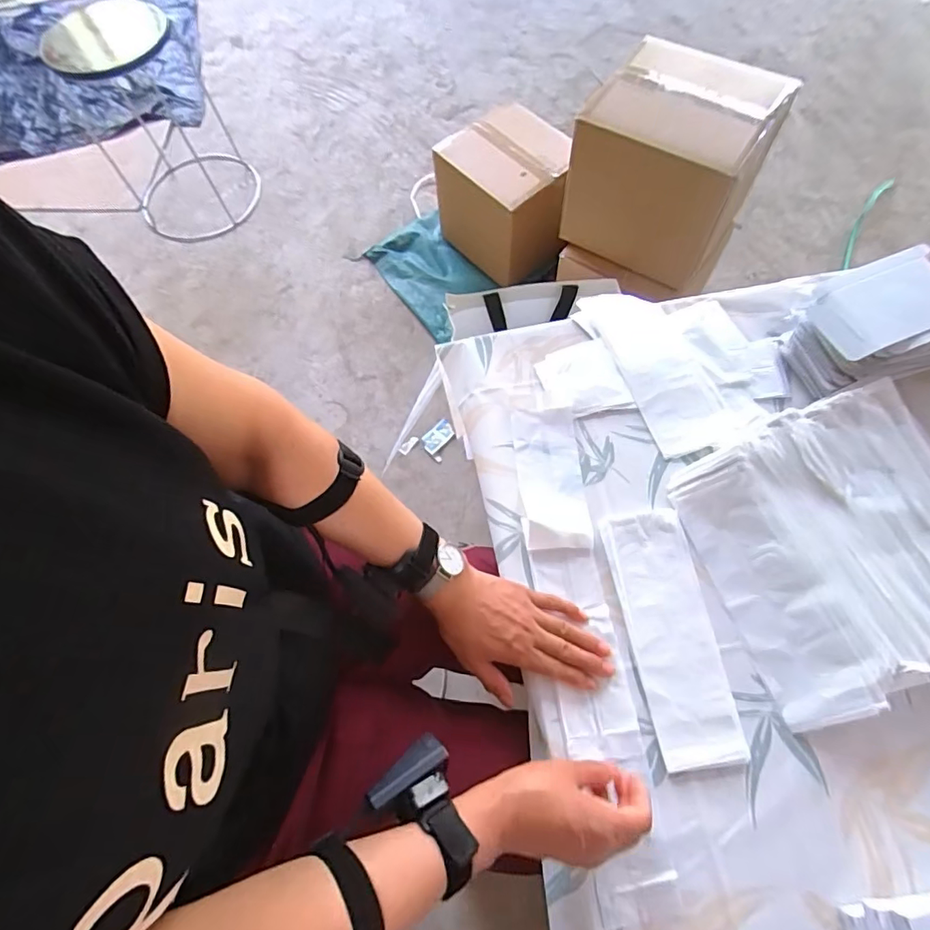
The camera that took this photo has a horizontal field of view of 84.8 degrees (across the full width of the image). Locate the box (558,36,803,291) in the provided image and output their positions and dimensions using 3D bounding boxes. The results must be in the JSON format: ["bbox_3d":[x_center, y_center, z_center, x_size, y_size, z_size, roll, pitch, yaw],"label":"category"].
[{"bbox_3d":[0.373,-0.548,0.933,0.285,0.246,0.258,35,74,15],"label":"box"}]

